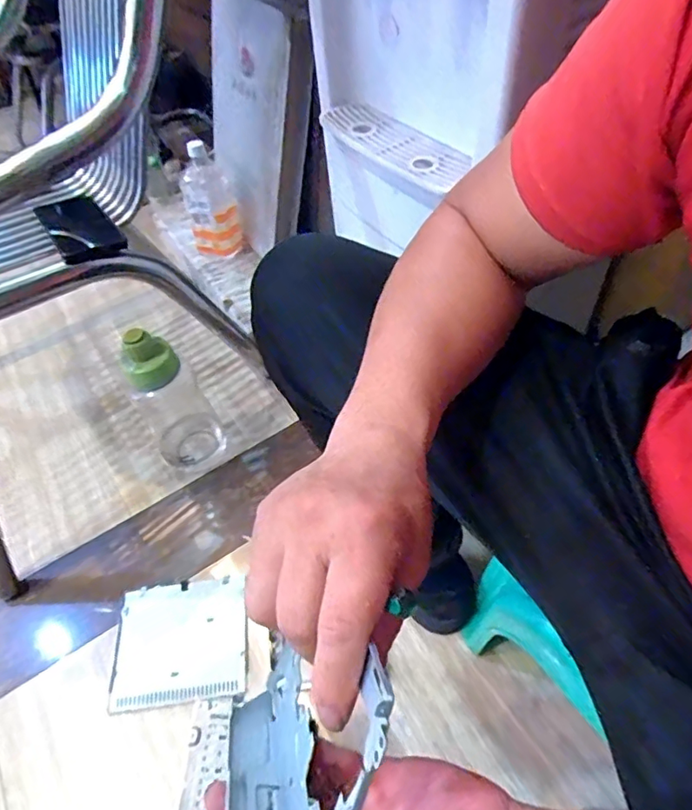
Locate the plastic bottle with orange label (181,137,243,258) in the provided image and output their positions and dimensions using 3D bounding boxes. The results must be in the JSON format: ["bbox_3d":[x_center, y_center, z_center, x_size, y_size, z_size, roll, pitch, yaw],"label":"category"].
[{"bbox_3d":[-0.285,-0.422,1.091,0.104,0.203,0.090,-19,52,-8],"label":"plastic bottle with orange label"}]

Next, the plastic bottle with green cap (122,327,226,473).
[{"bbox_3d":[-0.270,-0.006,0.808,0.105,0.287,0.092,-25,53,-13],"label":"plastic bottle with green cap"}]

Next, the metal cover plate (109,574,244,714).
[{"bbox_3d":[-0.228,0.321,0.722,0.181,0.009,0.157,-9,51,0],"label":"metal cover plate"}]

